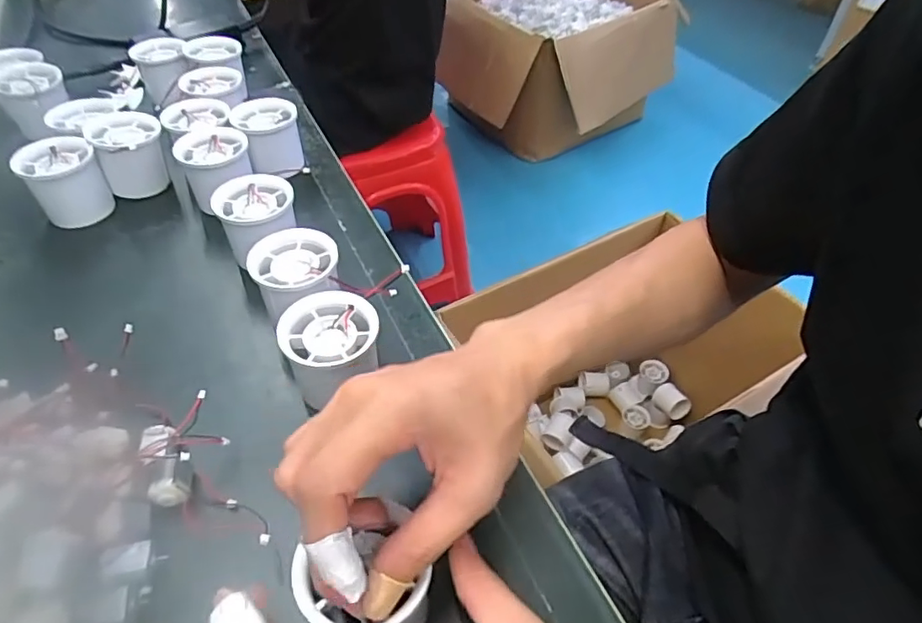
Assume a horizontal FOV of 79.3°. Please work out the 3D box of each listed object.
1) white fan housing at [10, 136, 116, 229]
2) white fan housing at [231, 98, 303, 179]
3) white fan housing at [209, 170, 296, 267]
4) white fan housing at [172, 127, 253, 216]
[{"bbox_3d":[-0.318,-0.104,0.450,0.052,0.053,0.052,-26,53,-23],"label":"white fan housing"},{"bbox_3d":[-0.172,-0.154,0.501,0.051,0.055,0.054,-18,50,-17],"label":"white fan housing"},{"bbox_3d":[-0.150,-0.064,0.420,0.054,0.053,0.058,1,47,-1],"label":"white fan housing"},{"bbox_3d":[-0.201,-0.119,0.465,0.060,0.045,0.055,1,47,-1],"label":"white fan housing"}]

